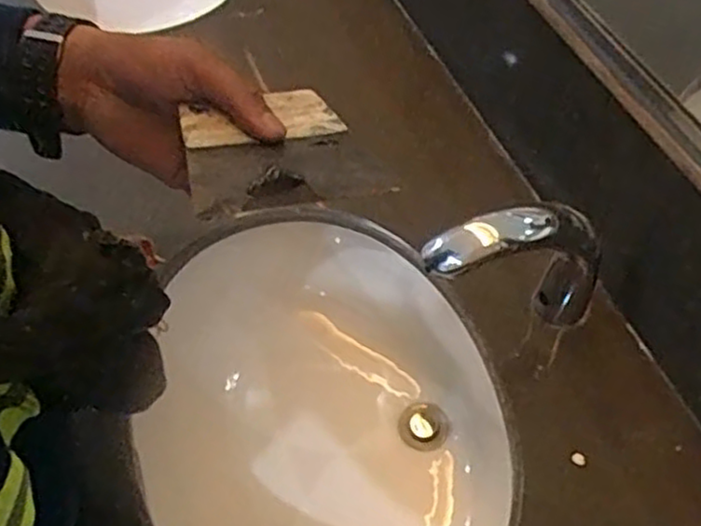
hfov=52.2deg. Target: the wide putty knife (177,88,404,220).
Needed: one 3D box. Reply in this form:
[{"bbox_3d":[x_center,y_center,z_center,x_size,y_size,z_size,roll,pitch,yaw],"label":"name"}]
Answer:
[{"bbox_3d":[-0.042,-0.061,0.386,0.104,0.009,0.093,-15,50,-26],"label":"wide putty knife"}]

